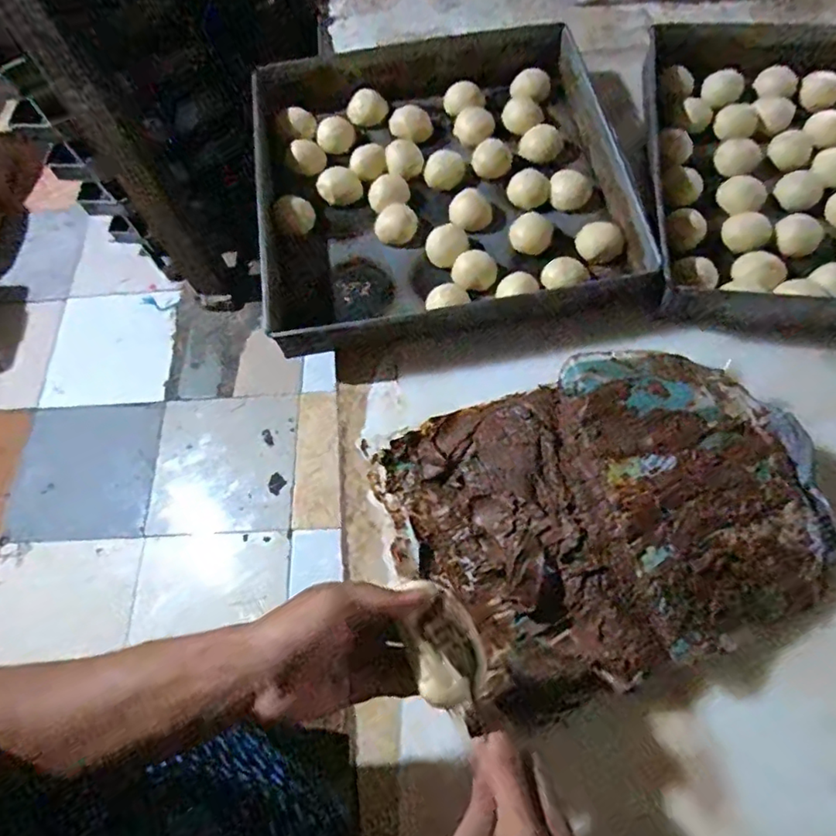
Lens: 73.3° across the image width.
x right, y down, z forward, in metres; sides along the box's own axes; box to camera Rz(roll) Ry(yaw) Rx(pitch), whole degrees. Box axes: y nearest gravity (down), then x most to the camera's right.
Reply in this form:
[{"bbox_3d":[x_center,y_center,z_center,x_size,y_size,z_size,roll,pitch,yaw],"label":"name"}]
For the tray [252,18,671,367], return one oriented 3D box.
[{"bbox_3d":[0.021,-0.287,0.684,0.420,0.078,0.434,-7,66,1],"label":"tray"}]

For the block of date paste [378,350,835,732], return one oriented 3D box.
[{"bbox_3d":[0.158,0.081,0.496,0.348,0.062,0.279,-20,66,-5],"label":"block of date paste"}]

